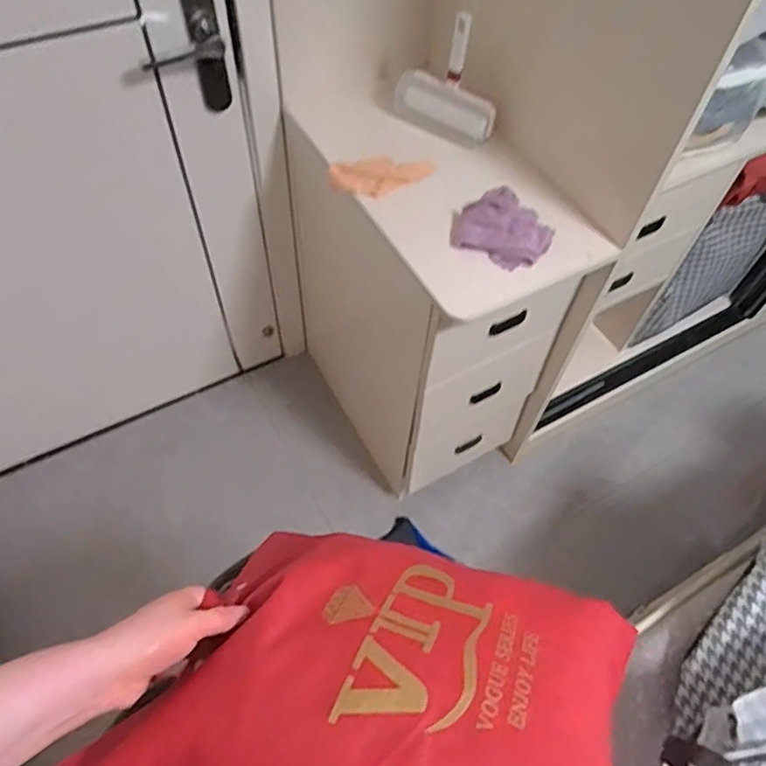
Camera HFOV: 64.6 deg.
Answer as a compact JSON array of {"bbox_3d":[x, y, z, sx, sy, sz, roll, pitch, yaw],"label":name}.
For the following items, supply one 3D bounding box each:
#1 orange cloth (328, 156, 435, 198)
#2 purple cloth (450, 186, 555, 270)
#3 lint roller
[{"bbox_3d":[-0.004,-0.351,1.031,0.171,0.014,0.079,3,71,1],"label":"orange cloth"},{"bbox_3d":[0.195,-0.245,0.955,0.144,0.058,0.124,29,60,15],"label":"purple cloth"},{"bbox_3d":[0.102,-0.509,1.018,0.194,0.163,0.062,25,59,13],"label":"lint roller"}]

